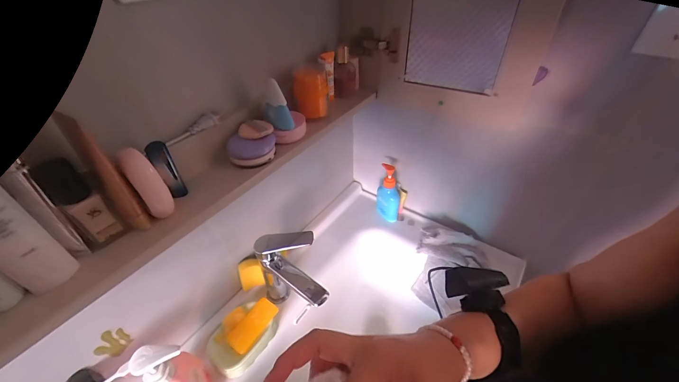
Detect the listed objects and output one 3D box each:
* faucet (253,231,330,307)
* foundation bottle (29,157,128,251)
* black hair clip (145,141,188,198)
[{"bbox_3d":[-0.076,0.178,0.595,0.162,0.197,0.090,24,48,28],"label":"faucet"},{"bbox_3d":[-0.276,0.015,0.314,0.024,0.103,0.035,29,51,32],"label":"foundation bottle"},{"bbox_3d":[-0.222,-0.027,0.380,0.024,0.075,0.022,-28,47,-25],"label":"black hair clip"}]

